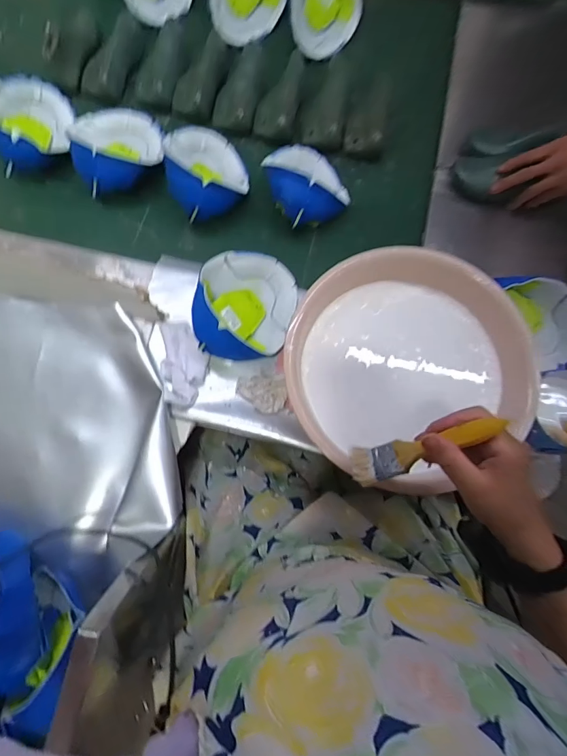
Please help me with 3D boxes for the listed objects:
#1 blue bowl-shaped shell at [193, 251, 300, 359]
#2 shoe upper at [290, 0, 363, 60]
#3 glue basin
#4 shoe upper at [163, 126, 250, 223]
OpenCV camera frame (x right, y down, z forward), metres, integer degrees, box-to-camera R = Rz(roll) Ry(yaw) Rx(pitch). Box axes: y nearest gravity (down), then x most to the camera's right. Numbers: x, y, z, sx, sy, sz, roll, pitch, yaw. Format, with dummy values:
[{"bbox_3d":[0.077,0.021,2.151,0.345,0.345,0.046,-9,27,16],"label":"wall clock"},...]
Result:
[{"bbox_3d":[-0.055,-0.109,0.584,0.129,0.083,0.179,13,76,1],"label":"blue bowl-shaped shell"},{"bbox_3d":[0.089,-0.772,0.806,0.145,0.091,0.195,6,76,0],"label":"shoe upper"},{"bbox_3d":[0.147,-0.014,0.519,0.274,0.145,0.282,0,76,-2],"label":"glue basin"},{"bbox_3d":[-0.132,-0.375,0.684,0.130,0.082,0.193,-10,77,-4],"label":"shoe upper"}]

